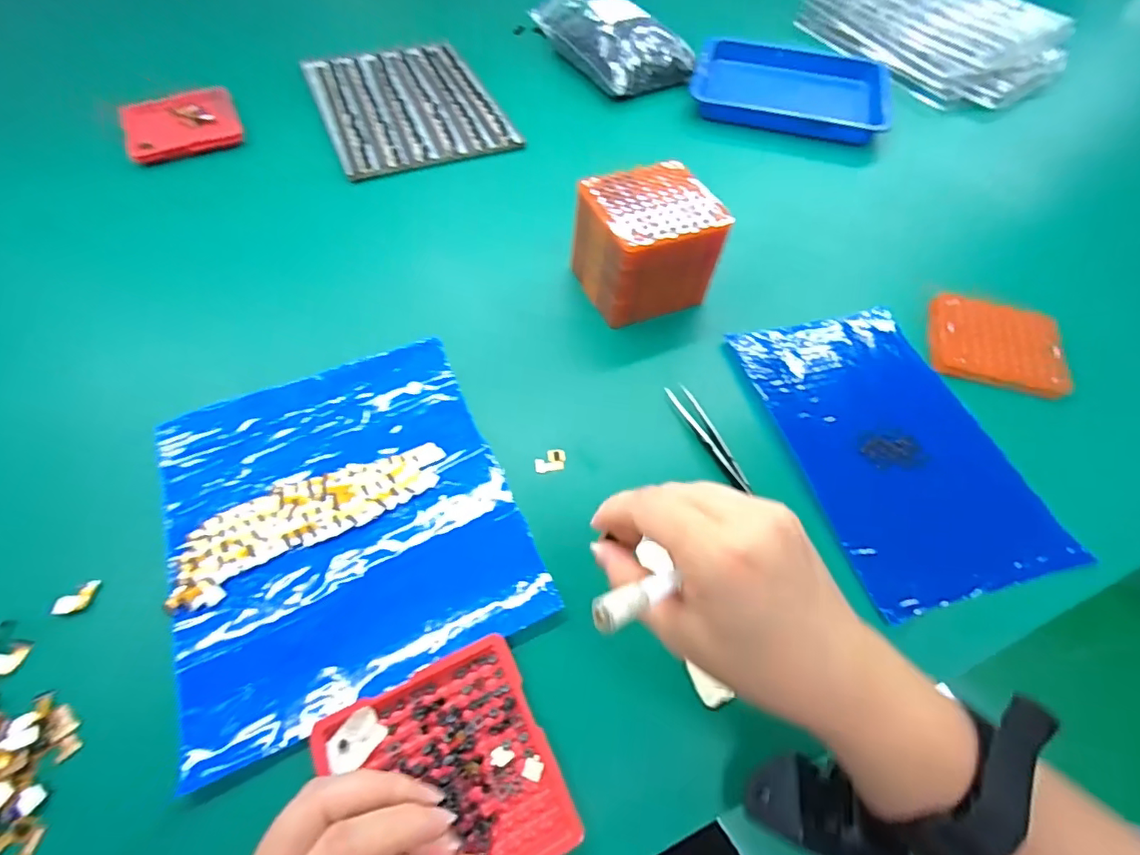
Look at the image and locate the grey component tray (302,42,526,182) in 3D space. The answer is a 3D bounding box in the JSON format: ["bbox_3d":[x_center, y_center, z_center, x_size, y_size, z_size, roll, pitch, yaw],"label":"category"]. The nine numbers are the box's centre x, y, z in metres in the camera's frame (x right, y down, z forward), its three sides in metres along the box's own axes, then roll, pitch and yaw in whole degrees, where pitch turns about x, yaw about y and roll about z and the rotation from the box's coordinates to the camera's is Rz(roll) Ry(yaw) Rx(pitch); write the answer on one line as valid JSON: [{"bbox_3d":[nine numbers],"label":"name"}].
[{"bbox_3d":[-0.182,-0.360,0.599,0.178,0.006,0.245,-21,60,-16],"label":"grey component tray"}]

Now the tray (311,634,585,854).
[{"bbox_3d":[-0.059,0.165,0.254,0.097,0.010,0.099,-22,61,-15],"label":"tray"}]

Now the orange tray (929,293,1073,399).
[{"bbox_3d":[0.340,-0.067,0.426,0.093,0.014,0.081,15,57,7],"label":"orange tray"}]

